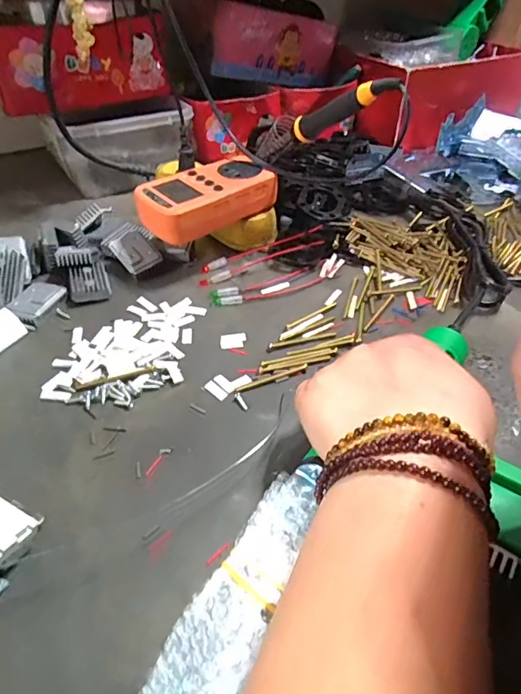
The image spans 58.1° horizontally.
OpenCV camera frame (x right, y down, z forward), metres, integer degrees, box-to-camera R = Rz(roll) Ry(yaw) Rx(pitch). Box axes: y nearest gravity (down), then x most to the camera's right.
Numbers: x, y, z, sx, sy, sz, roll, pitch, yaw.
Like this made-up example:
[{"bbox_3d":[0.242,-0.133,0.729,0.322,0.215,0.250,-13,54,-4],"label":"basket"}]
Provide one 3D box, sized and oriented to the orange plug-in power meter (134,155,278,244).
[{"bbox_3d":[-0.051,-0.139,0.433,0.125,0.034,0.063,-29,49,-29],"label":"orange plug-in power meter"}]

